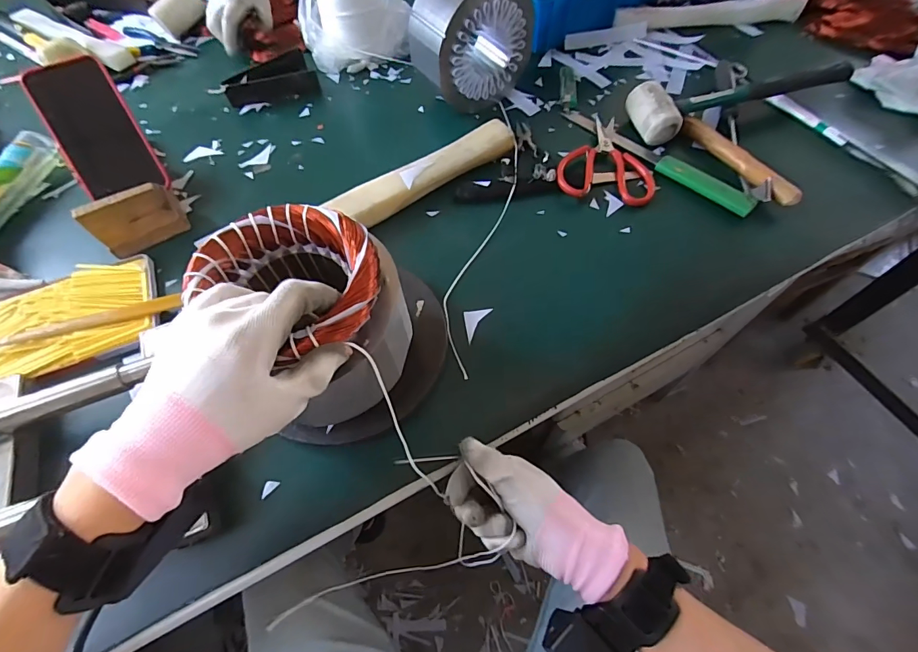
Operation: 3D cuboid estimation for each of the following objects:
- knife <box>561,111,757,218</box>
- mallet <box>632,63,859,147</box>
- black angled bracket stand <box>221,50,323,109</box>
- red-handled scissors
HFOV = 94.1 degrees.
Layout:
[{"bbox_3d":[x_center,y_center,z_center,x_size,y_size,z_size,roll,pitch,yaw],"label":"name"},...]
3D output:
[{"bbox_3d":[0.236,-0.212,0.527,0.033,0.021,0.264,-40,67,-19],"label":"knife"},{"bbox_3d":[0.351,-0.292,0.544,0.263,0.044,0.073,-12,61,-6],"label":"mallet"},{"bbox_3d":[-0.277,-0.366,0.632,0.128,0.026,0.075,-18,63,-8],"label":"black angled bracket stand"},{"bbox_3d":[0.179,-0.209,0.530,0.113,0.014,0.138,6,62,4],"label":"red-handled scissors"}]

